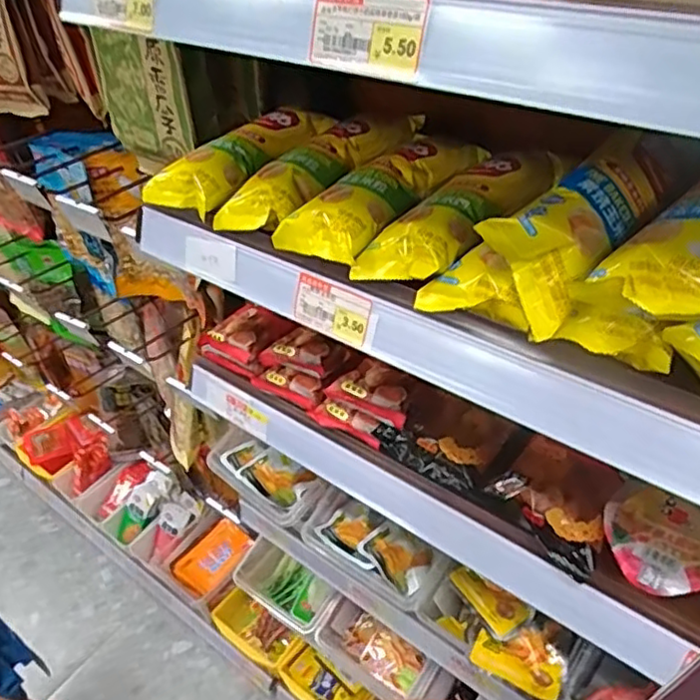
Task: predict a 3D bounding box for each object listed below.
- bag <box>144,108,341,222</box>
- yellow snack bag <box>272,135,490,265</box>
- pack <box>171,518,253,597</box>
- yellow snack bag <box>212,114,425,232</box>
[{"bbox_3d":[-0.086,-0.178,0.585,0.189,0.036,0.091,-34,49,-27],"label":"bag"},{"bbox_3d":[0.031,-0.138,0.521,0.075,0.035,0.191,27,52,31],"label":"yellow snack bag"},{"bbox_3d":[-0.281,0.424,1.317,0.119,0.033,0.146,30,54,33],"label":"pack"},{"bbox_3d":[-0.019,-0.167,0.563,0.062,0.039,0.214,29,53,33],"label":"yellow snack bag"}]

